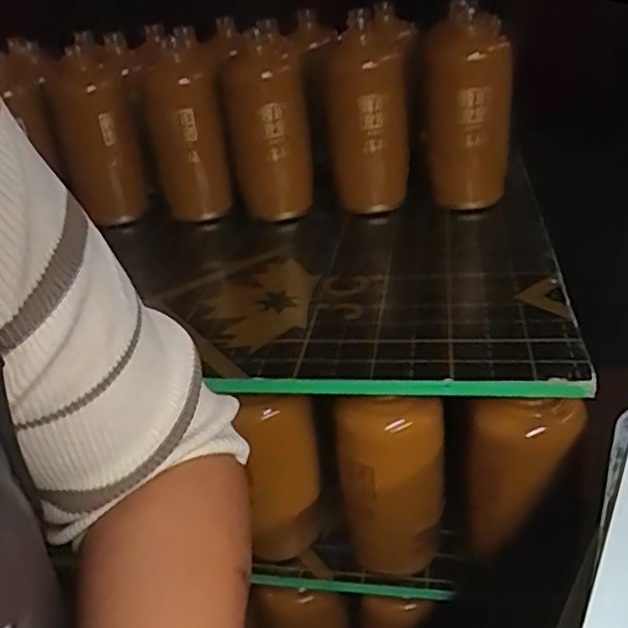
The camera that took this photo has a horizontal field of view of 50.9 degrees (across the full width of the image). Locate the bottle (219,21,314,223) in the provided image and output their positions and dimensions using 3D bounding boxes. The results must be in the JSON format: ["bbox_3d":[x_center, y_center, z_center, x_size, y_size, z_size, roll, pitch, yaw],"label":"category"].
[{"bbox_3d":[-0.052,-0.210,0.734,0.089,0.178,0.093,-11,31,-1],"label":"bottle"}]

